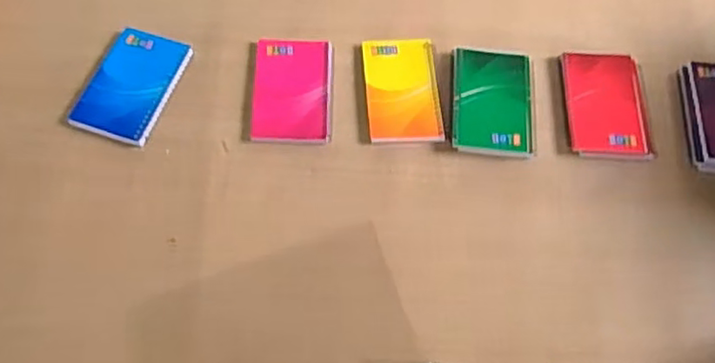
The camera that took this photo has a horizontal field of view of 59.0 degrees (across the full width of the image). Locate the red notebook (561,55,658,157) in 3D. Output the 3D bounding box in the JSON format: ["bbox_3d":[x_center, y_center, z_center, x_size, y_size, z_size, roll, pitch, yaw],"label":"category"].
[{"bbox_3d":[0.279,-0.086,0.707,0.090,0.009,0.134,3,65,-2],"label":"red notebook"}]

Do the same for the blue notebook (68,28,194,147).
[{"bbox_3d":[-0.242,-0.107,0.677,0.084,0.009,0.131,16,64,4],"label":"blue notebook"}]

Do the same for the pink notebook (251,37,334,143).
[{"bbox_3d":[-0.070,-0.103,0.689,0.084,0.008,0.132,1,64,-4],"label":"pink notebook"}]

